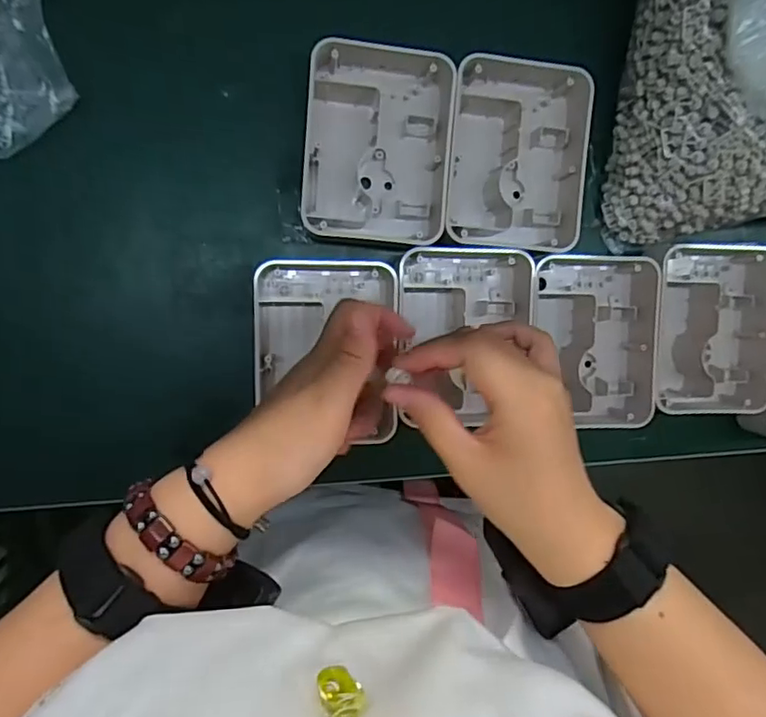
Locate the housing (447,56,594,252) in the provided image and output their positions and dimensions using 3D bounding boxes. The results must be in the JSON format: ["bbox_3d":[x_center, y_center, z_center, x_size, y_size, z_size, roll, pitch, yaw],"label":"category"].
[{"bbox_3d":[0.094,-0.148,0.424,0.101,0.043,0.137,0,95,-7],"label":"housing"}]

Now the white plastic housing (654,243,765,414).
[{"bbox_3d":[0.252,-0.024,0.462,0.098,0.047,0.129,-1,96,-7],"label":"white plastic housing"}]

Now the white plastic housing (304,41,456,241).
[{"bbox_3d":[-0.004,-0.153,0.412,0.098,0.042,0.134,3,95,-7],"label":"white plastic housing"}]

